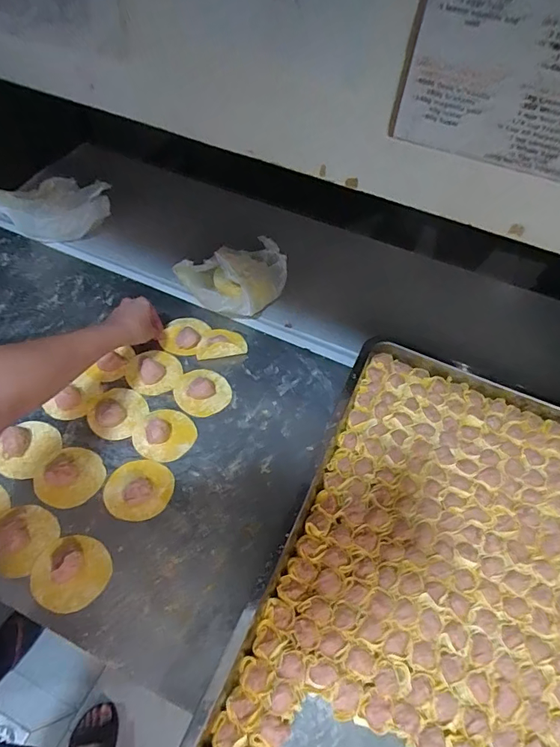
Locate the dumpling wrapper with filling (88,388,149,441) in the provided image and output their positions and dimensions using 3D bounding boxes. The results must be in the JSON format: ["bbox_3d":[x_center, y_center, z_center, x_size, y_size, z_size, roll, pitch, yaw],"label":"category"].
[{"bbox_3d":[-0.228,0.052,0.622,0.071,0.011,0.078,2,54,-3],"label":"dumpling wrapper with filling"}]

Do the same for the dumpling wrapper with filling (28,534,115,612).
[{"bbox_3d":[-0.233,0.218,0.490,0.082,0.027,0.078,2,54,-3],"label":"dumpling wrapper with filling"}]

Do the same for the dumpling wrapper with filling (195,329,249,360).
[{"bbox_3d":[-0.093,-0.052,0.692,0.077,0.027,0.057,-11,56,-13],"label":"dumpling wrapper with filling"}]

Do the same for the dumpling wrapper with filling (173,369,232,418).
[{"bbox_3d":[-0.113,0.024,0.641,0.076,0.014,0.077,2,54,-3],"label":"dumpling wrapper with filling"}]

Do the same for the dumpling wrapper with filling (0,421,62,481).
[{"bbox_3d":[-0.330,0.094,0.573,0.066,0.033,0.079,27,56,14],"label":"dumpling wrapper with filling"}]

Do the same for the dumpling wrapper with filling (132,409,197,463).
[{"bbox_3d":[-0.155,0.077,0.593,0.077,0.021,0.076,2,54,-3],"label":"dumpling wrapper with filling"}]

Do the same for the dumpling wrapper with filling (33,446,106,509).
[{"bbox_3d":[-0.266,0.128,0.557,0.075,0.022,0.079,2,54,-3],"label":"dumpling wrapper with filling"}]

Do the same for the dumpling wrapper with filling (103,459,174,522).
[{"bbox_3d":[-0.178,0.142,0.557,0.082,0.025,0.078,-2,54,-6],"label":"dumpling wrapper with filling"}]

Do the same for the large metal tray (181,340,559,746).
[{"bbox_3d":[0.195,0.236,0.499,0.386,0.052,0.583,22,55,11],"label":"large metal tray"}]

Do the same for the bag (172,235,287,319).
[{"bbox_3d":[-0.075,-0.164,0.726,0.127,0.099,0.138,32,58,17],"label":"bag"}]

